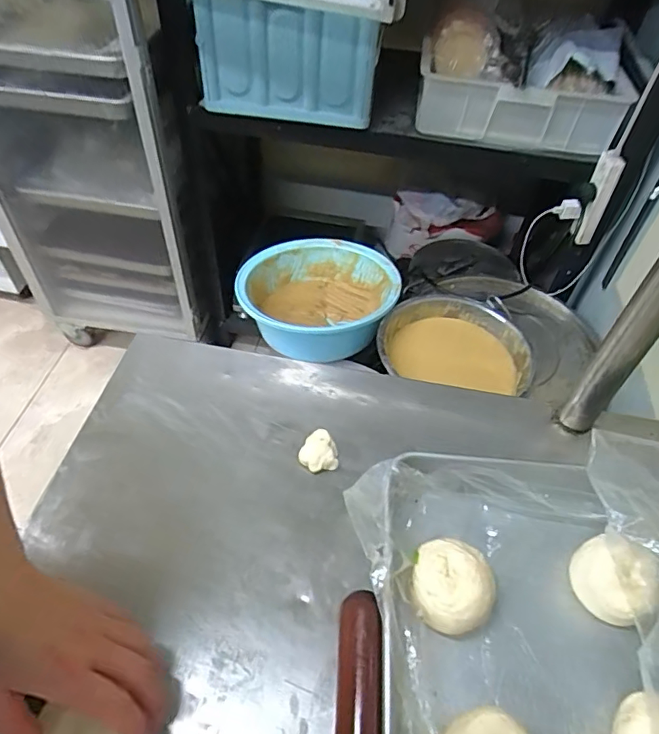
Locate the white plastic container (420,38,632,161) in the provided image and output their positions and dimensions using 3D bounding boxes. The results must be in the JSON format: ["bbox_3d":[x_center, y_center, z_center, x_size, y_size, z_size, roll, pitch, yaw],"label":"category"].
[{"bbox_3d":[0.377,-0.513,1.057,0.413,0.143,0.064,16,52,8],"label":"white plastic container"}]

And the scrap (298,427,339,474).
[{"bbox_3d":[-0.013,0.086,0.522,0.038,0.020,0.038,2,51,-3],"label":"scrap"}]

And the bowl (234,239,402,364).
[{"bbox_3d":[-0.028,-0.170,1.213,0.352,0.177,0.342,2,51,-3],"label":"bowl"}]

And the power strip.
[{"bbox_3d":[0.558,-0.347,1.087,0.057,0.196,0.046,29,54,18],"label":"power strip"}]

